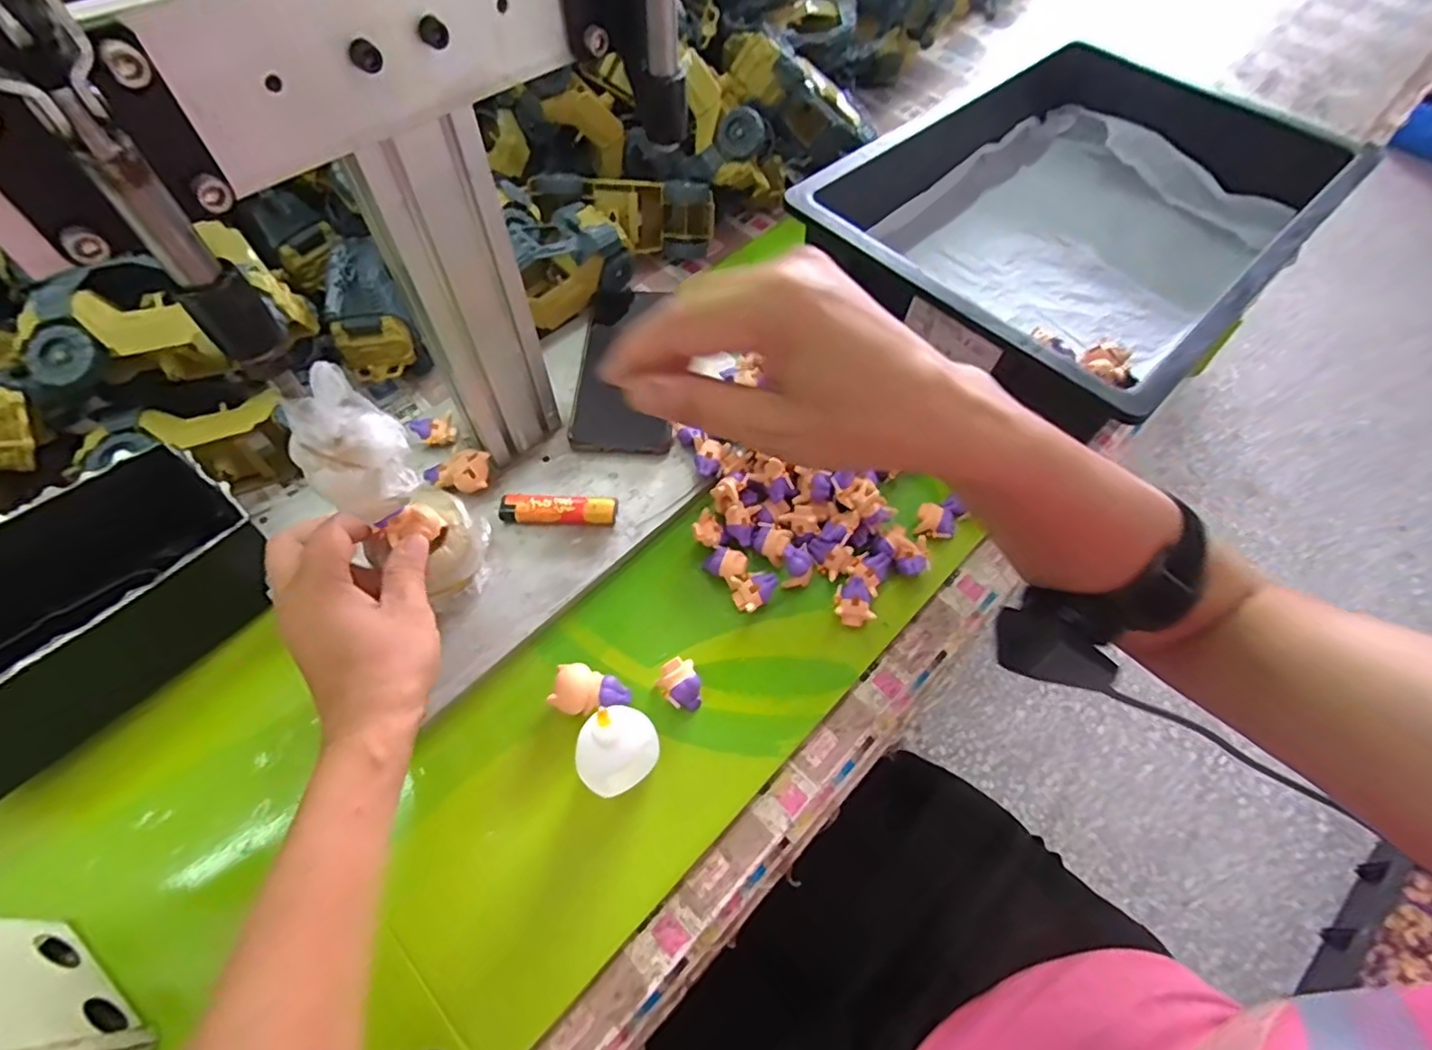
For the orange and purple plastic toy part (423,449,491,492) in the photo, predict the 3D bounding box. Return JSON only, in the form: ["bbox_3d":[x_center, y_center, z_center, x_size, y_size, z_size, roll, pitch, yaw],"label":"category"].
[{"bbox_3d":[-0.187,-0.037,0.461,0.047,0.023,0.027,-1,62,-4],"label":"orange and purple plastic toy part"}]

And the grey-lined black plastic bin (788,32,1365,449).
[{"bbox_3d":[0.303,-0.261,0.574,0.399,0.122,0.307,-40,71,-21],"label":"grey-lined black plastic bin"}]

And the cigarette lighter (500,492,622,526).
[{"bbox_3d":[-0.111,-0.011,0.457,0.080,0.011,0.021,2,62,-2],"label":"cigarette lighter"}]

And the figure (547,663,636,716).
[{"bbox_3d":[-0.075,0.103,0.394,0.045,0.024,0.029,9,62,2],"label":"figure"}]

